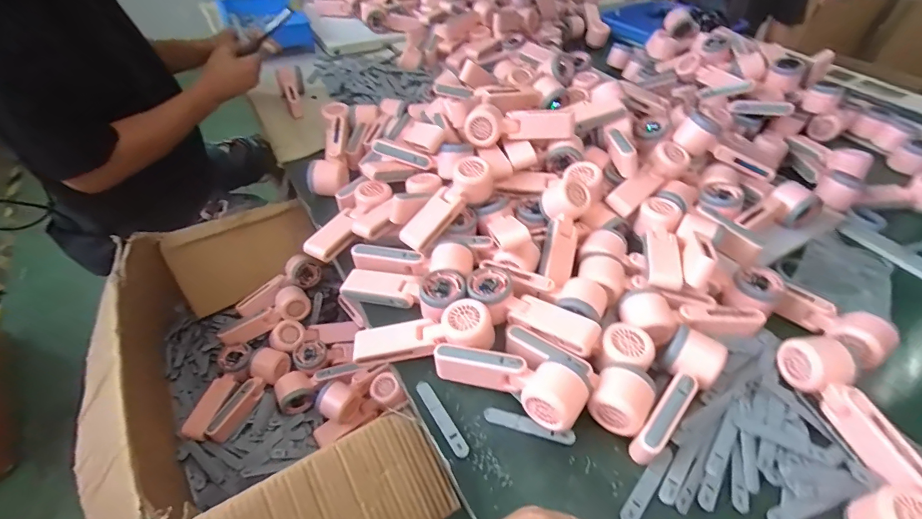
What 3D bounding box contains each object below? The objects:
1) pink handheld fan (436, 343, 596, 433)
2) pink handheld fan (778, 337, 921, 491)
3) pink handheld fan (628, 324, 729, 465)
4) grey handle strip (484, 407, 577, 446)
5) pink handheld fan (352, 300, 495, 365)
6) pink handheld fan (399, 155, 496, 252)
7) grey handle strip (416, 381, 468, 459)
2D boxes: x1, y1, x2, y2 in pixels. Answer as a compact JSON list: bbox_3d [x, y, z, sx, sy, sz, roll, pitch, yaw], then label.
[{"bbox_3d":[0.054,0.128,0.477,0.167,0.063,0.057,24,49,19],"label":"pink handheld fan"},{"bbox_3d":[0.424,0.156,0.459,0.051,0.046,0.169,-11,47,-13],"label":"pink handheld fan"},{"bbox_3d":[0.228,0.146,0.465,0.054,0.049,0.159,34,53,26],"label":"pink handheld fan"},{"bbox_3d":[0.074,0.178,0.464,0.097,0.006,0.019,11,57,13],"label":"grey handle strip"},{"bbox_3d":[-0.045,0.094,0.520,0.170,0.040,0.055,-13,46,5],"label":"pink handheld fan"},{"bbox_3d":[-0.019,-0.080,0.625,0.053,0.050,0.168,36,75,28],"label":"pink handheld fan"},{"bbox_3d":[-0.021,0.173,0.471,0.016,0.007,0.097,-22,51,-23],"label":"grey handle strip"}]

